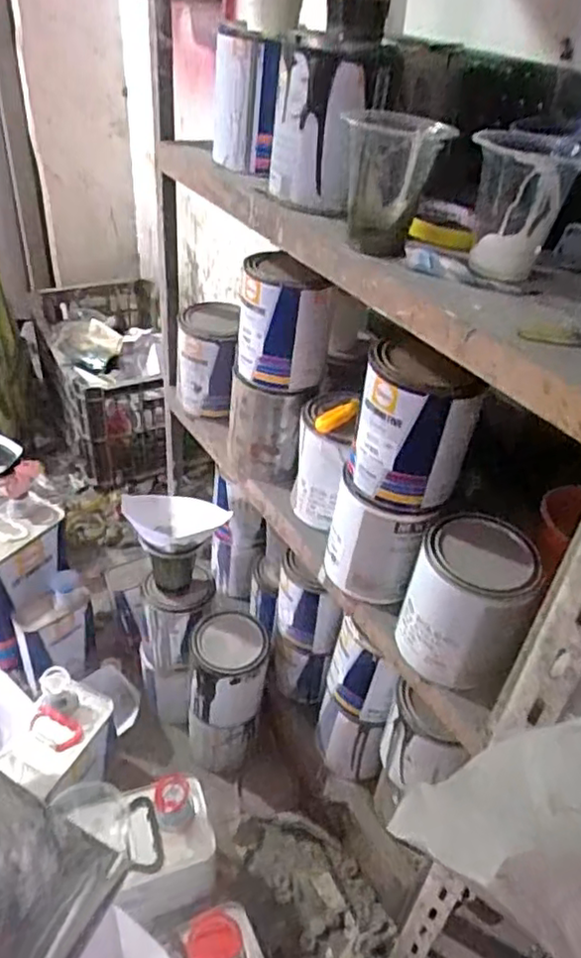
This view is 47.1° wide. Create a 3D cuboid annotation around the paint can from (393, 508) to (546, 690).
[{"bbox_3d":[0.165,0.116,0.629,0.102,0.123,0.104,4,38,-3],"label":"paint can"}]

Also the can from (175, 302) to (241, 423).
[{"bbox_3d":[-0.117,-0.167,0.952,0.092,0.138,0.103,5,38,-2],"label":"can"}]

